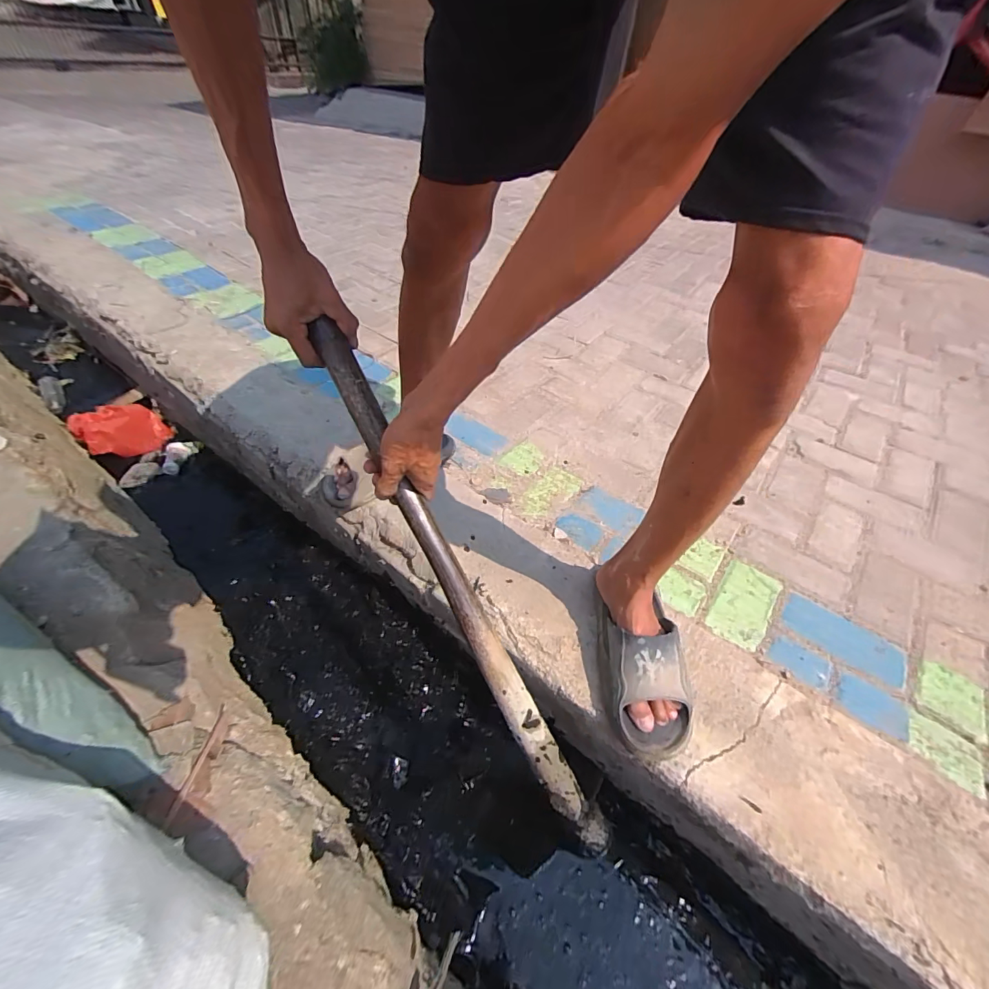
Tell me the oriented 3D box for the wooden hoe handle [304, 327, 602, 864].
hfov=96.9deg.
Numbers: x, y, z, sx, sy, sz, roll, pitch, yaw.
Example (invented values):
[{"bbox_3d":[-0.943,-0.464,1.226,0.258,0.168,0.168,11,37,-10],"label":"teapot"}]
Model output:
[{"bbox_3d":[-0.043,0.110,0.523,0.036,0.034,0.680,-28,91,-28],"label":"wooden hoe handle"}]

